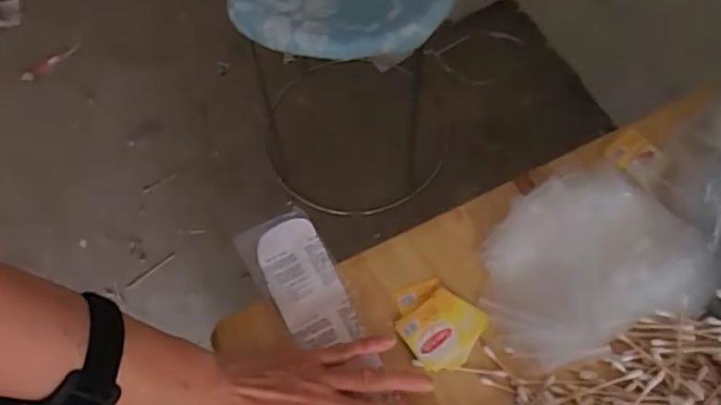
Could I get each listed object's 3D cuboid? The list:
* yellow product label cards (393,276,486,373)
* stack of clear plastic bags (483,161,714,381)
[{"bbox_3d":[0.059,0.096,0.481,0.068,0.006,0.060,36,69,17],"label":"yellow product label cards"},{"bbox_3d":[0.177,0.045,0.483,0.166,0.037,0.138,-21,65,-9],"label":"stack of clear plastic bags"}]

